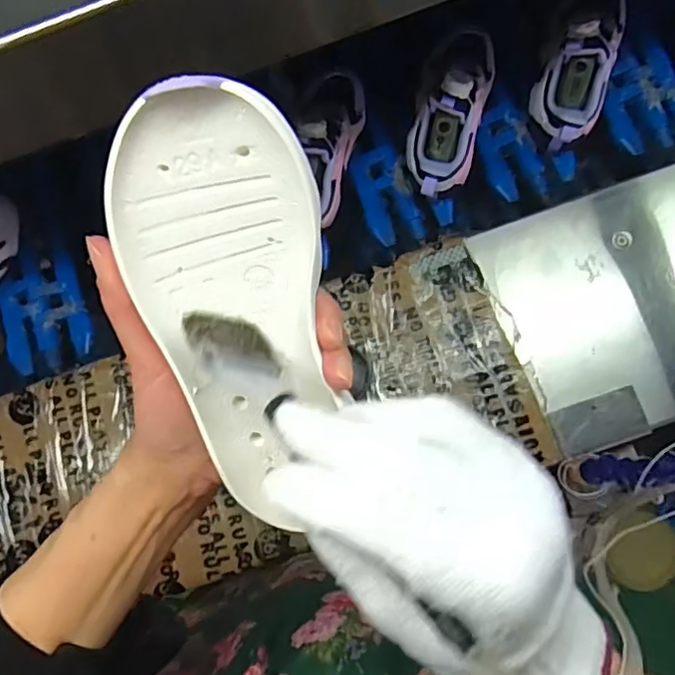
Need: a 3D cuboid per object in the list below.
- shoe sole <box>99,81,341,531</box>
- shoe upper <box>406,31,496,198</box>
[{"bbox_3d":[-0.045,-0.004,0.258,0.077,0.028,0.192,-4,115,3],"label":"shoe sole"},{"bbox_3d":[0.114,-0.236,0.618,0.076,0.086,0.198,15,68,6],"label":"shoe upper"}]

